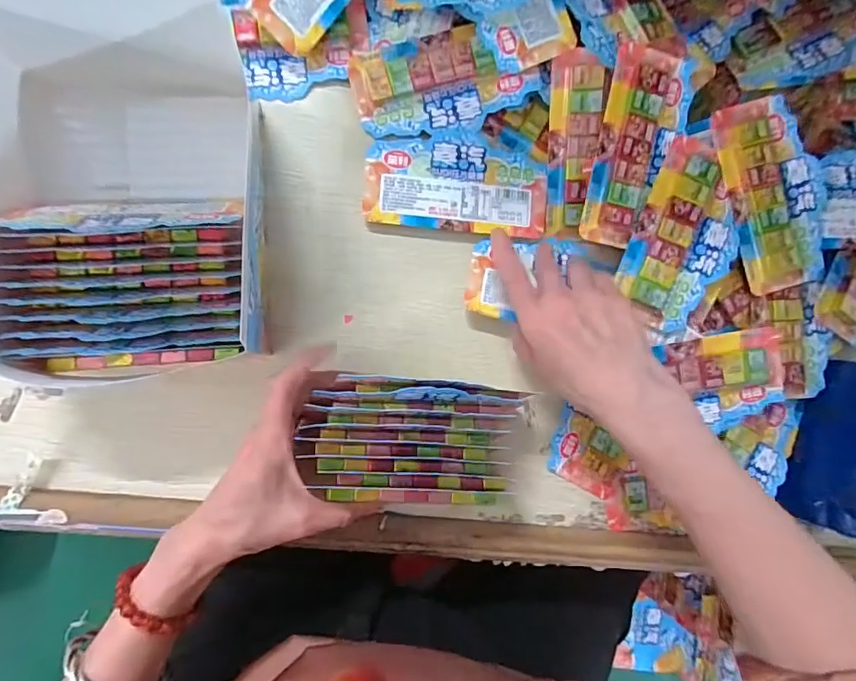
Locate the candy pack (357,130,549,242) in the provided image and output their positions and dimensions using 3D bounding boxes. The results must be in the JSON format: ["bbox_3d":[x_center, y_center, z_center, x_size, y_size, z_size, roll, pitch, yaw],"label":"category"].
[{"bbox_3d":[0.025,-0.127,0.397,0.145,0.006,0.078,3,88,-8],"label":"candy pack"}]

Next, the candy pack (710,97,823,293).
[{"bbox_3d":[0.273,-0.114,0.390,0.073,0.012,0.146,-18,91,-8],"label":"candy pack"}]

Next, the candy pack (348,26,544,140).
[{"bbox_3d":[0.015,-0.202,0.393,0.142,0.016,0.073,-15,90,-8],"label":"candy pack"}]

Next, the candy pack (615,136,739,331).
[{"bbox_3d":[0.203,-0.082,0.391,0.075,0.018,0.142,21,85,-7],"label":"candy pack"}]

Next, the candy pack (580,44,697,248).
[{"bbox_3d":[0.163,-0.147,0.388,0.065,0.021,0.148,10,87,-8],"label":"candy pack"}]

